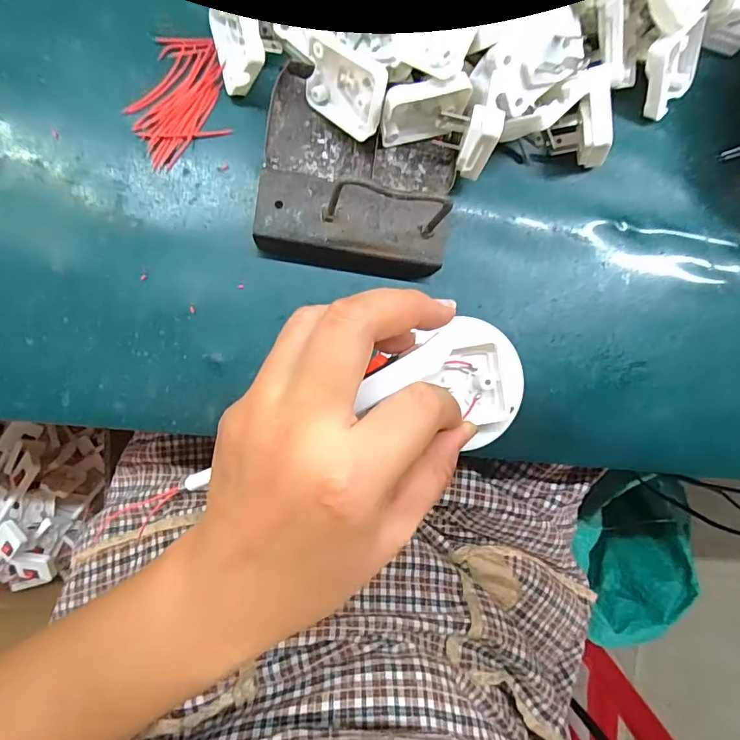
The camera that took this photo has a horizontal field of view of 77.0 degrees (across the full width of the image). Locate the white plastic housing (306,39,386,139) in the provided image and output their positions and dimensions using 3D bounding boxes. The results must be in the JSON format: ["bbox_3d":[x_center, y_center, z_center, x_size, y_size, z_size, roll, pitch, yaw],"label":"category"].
[{"bbox_3d":[-0.014,-0.153,0.255,0.048,0.039,0.015,40,49,21],"label":"white plastic housing"}]

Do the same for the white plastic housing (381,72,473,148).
[{"bbox_3d":[0.030,-0.150,0.263,0.048,0.041,0.017,-14,81,-8],"label":"white plastic housing"}]

